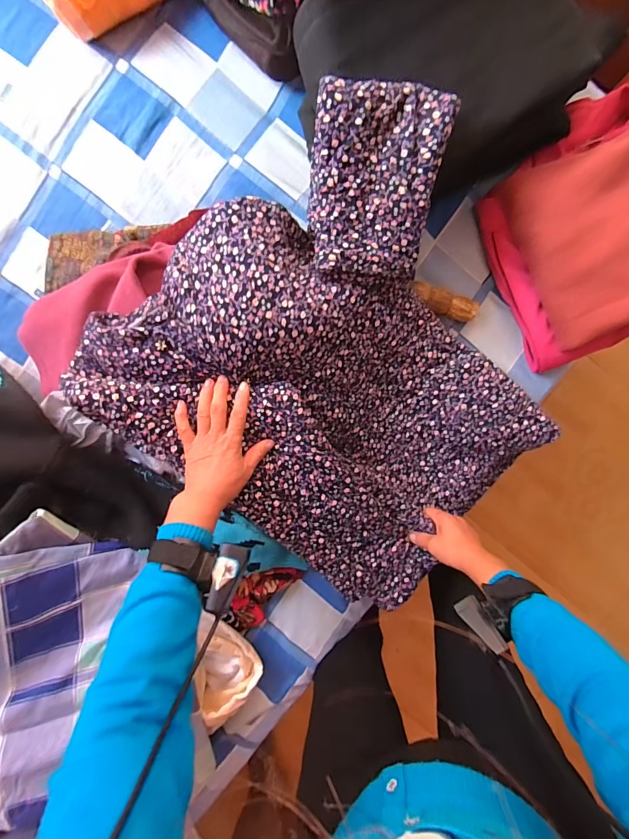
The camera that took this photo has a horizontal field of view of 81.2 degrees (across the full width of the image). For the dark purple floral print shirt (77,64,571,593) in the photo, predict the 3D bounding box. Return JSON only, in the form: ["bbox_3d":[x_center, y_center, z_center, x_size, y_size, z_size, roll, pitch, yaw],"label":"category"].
[{"bbox_3d":[0.064,-0.035,0.519,0.512,0.171,0.566,-41,94,0],"label":"dark purple floral print shirt"}]

